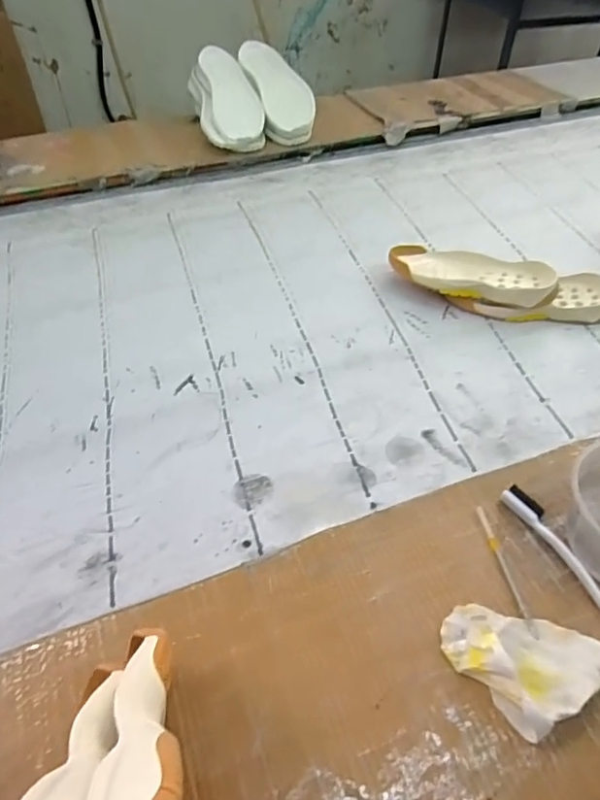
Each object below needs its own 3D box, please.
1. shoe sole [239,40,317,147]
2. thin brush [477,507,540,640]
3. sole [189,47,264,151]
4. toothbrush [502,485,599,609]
[{"bbox_3d":[-0.054,-0.673,1.159,0.109,0.056,0.286,-17,72,-15],"label":"shoe sole"},{"bbox_3d":[0.181,0.148,0.481,0.010,0.004,0.122,-5,48,-4],"label":"thin brush"},{"bbox_3d":[-0.159,-0.632,1.143,0.124,0.045,0.288,-15,68,-13],"label":"sole"},{"bbox_3d":[0.243,0.144,0.481,0.027,0.010,0.169,-20,50,-17],"label":"toothbrush"}]

